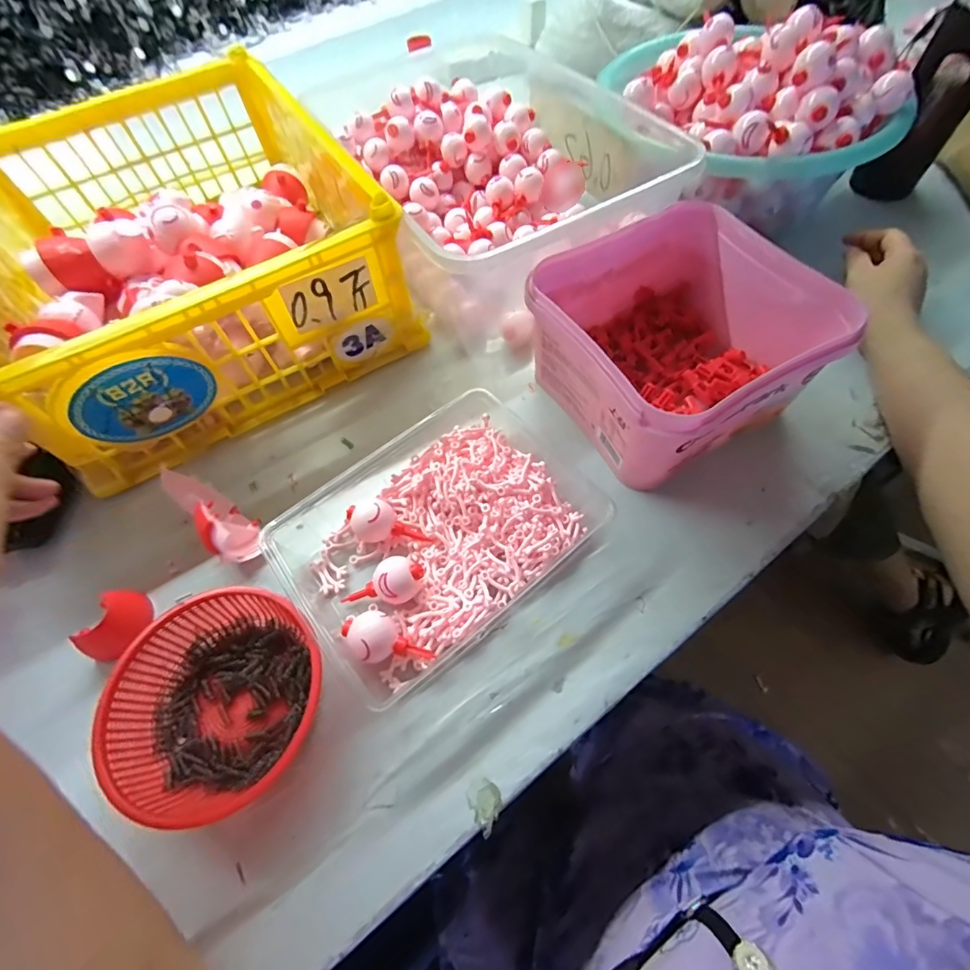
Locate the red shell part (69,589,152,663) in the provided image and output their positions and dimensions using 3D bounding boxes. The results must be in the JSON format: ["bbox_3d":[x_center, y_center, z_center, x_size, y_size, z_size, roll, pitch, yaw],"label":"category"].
[{"bbox_3d":[-0.281,0.107,0.350,0.026,0.033,0.050,12,62,10],"label":"red shell part"}]

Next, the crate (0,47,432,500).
[{"bbox_3d":[-0.332,-0.274,0.498,0.349,0.136,0.472,-30,64,-12],"label":"crate"}]

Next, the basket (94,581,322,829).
[{"bbox_3d":[-0.176,0.142,0.310,0.134,0.046,0.130,-2,60,3],"label":"basket"}]

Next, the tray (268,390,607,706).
[{"bbox_3d":[-0.036,0.033,0.362,0.225,0.045,0.164,-36,64,-16],"label":"tray"}]

